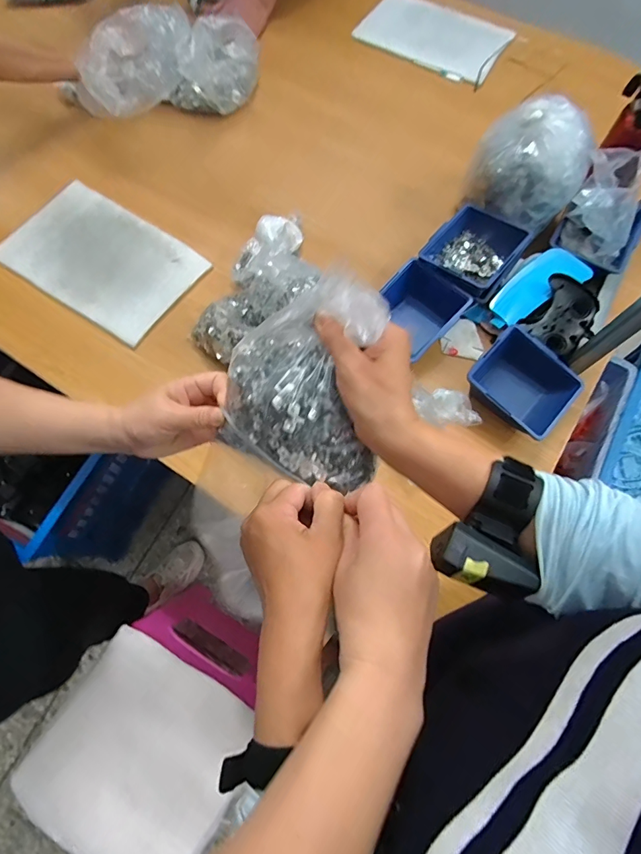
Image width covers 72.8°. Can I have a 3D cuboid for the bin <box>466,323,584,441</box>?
[{"bbox_3d":[0.296,-0.060,0.649,0.138,0.064,0.127,41,76,13],"label":"bin"}]

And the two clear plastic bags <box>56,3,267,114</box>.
[{"bbox_3d":[-0.290,-0.664,0.806,0.348,0.137,0.163,-23,72,-7],"label":"two clear plastic bags"}]

